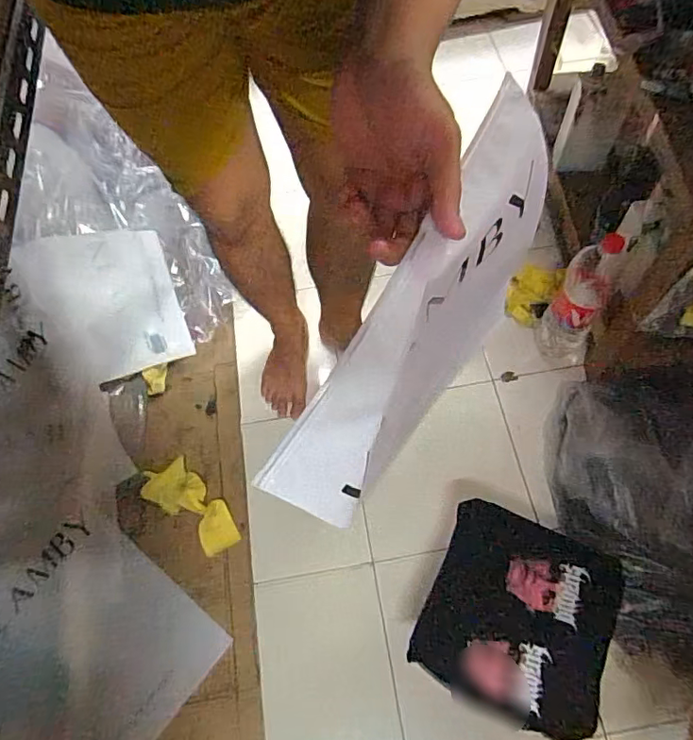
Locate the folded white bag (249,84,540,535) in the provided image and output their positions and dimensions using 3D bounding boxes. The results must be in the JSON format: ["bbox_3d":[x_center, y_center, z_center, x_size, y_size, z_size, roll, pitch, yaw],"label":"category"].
[{"bbox_3d":[0.056,-0.037,0.336,0.021,0.085,0.290,22,79,54],"label":"folded white bag"}]

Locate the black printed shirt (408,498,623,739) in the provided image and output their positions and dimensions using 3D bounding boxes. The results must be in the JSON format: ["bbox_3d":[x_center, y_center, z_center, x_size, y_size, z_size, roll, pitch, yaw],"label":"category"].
[{"bbox_3d":[0.235,0.338,0.726,0.231,0.064,0.248,20,67,14],"label":"black printed shirt"}]

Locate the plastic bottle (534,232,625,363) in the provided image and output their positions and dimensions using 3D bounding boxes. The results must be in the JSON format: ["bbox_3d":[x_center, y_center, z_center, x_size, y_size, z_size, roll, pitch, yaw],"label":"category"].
[{"bbox_3d":[0.427,-0.128,0.966,0.081,0.268,0.088,22,44,11],"label":"plastic bottle"}]

